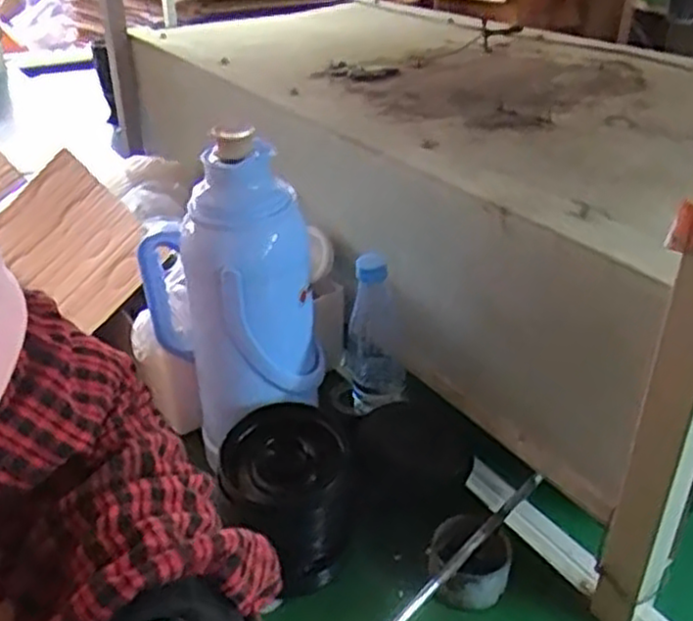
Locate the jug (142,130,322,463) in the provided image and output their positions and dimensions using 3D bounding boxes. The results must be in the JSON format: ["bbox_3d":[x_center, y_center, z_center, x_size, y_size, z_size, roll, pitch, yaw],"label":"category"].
[{"bbox_3d":[-0.108,-0.030,0.751,0.137,0.287,0.130,-24,39,-36],"label":"jug"}]

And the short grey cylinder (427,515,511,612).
[{"bbox_3d":[0.117,0.237,0.729,0.075,0.062,0.072,1,31,-1],"label":"short grey cylinder"}]

